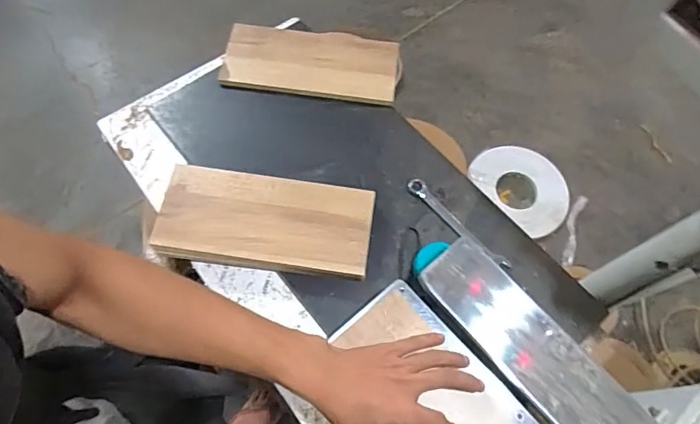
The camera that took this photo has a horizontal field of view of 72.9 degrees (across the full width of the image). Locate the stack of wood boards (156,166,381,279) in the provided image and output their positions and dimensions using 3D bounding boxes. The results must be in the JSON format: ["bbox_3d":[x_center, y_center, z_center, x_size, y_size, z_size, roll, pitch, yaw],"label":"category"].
[{"bbox_3d":[-0.120,0.017,0.690,0.302,0.047,0.138,6,65,1],"label":"stack of wood boards"}]

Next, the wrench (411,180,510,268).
[{"bbox_3d":[0.160,0.017,0.714,0.025,0.007,0.189,-41,73,-18],"label":"wrench"}]

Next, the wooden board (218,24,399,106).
[{"bbox_3d":[-0.067,-0.265,0.834,0.295,0.024,0.142,7,65,1],"label":"wooden board"}]

